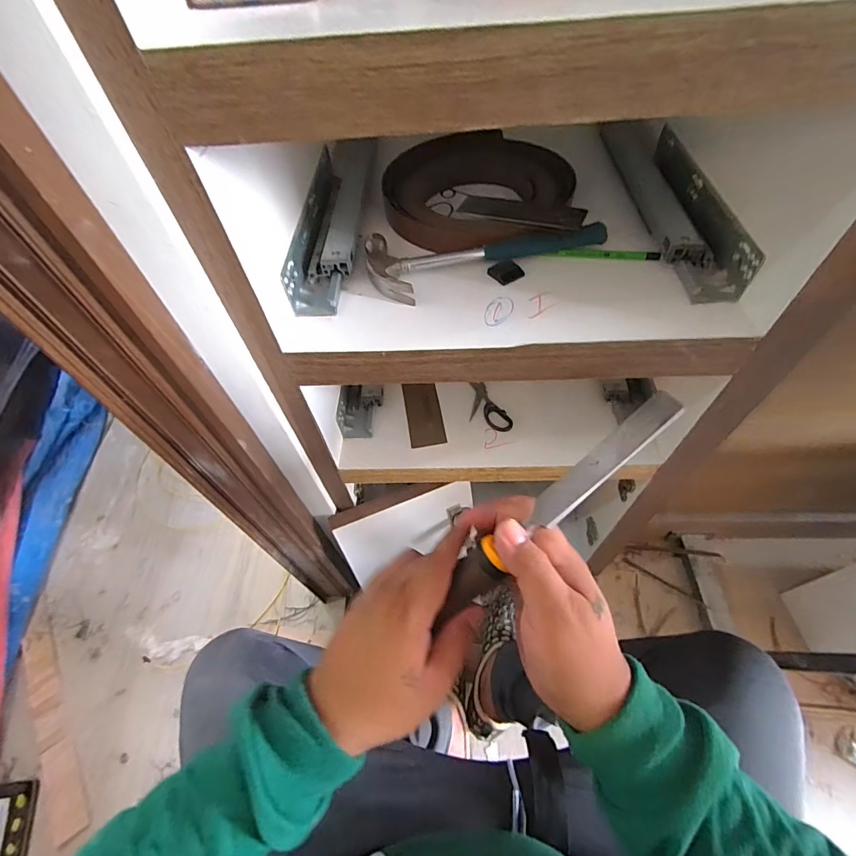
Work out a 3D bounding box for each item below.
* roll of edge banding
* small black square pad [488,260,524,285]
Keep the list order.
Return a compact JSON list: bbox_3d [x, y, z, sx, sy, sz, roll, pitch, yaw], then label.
[{"bbox_3d":[0.057,-0.292,0.510,0.211,0.041,0.211,-2,56,3],"label":"roll of edge banding"},{"bbox_3d":[0.081,-0.162,0.439,0.030,0.006,0.029,-34,60,-18],"label":"small black square pad"}]

